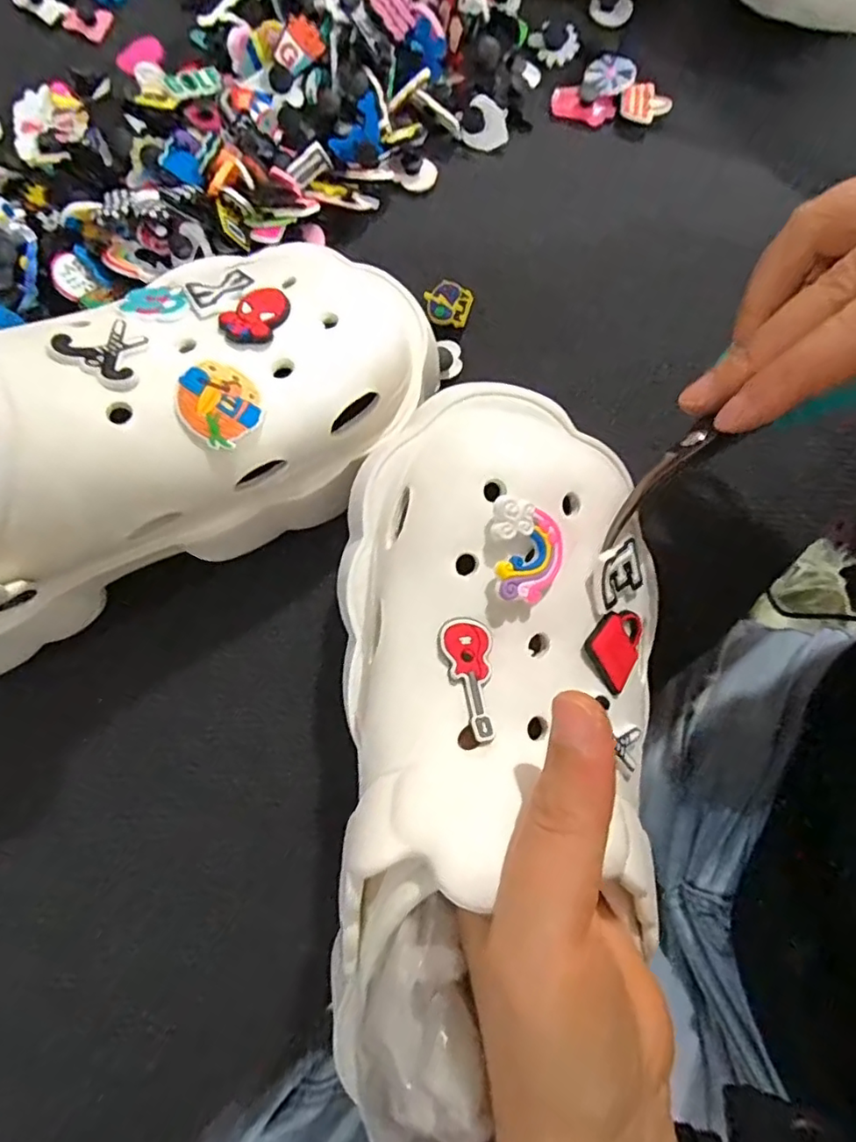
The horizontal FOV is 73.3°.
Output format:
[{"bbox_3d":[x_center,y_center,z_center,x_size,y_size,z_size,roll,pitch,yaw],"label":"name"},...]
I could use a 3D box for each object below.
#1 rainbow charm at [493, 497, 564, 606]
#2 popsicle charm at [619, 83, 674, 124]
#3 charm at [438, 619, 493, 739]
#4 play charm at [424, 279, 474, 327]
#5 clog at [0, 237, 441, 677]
[{"bbox_3d":[0.030,-0.006,0.169,0.025,0.005,0.029,1,86,-31],"label":"rainbow charm"},{"bbox_3d":[0.118,-0.254,0.312,0.026,0.004,0.018,21,104,7],"label":"popsicle charm"},{"bbox_3d":[0.013,0.031,0.166,0.014,0.004,0.035,-12,80,-3],"label":"charm"},{"bbox_3d":[0.010,-0.135,0.289,0.025,0.004,0.021,21,79,4],"label":"play charm"},{"bbox_3d":[-0.120,-0.055,0.223,0.268,0.111,0.123,-27,79,-5],"label":"clog"}]

